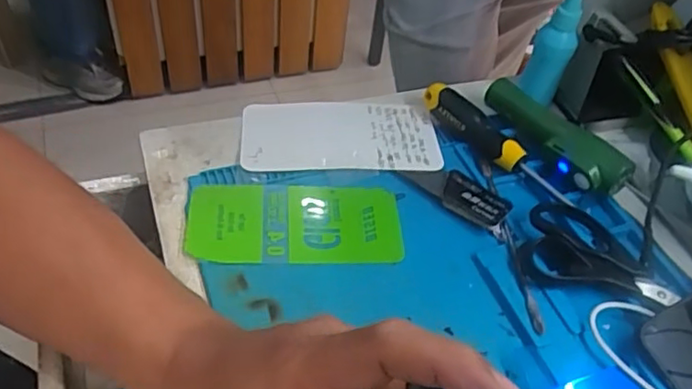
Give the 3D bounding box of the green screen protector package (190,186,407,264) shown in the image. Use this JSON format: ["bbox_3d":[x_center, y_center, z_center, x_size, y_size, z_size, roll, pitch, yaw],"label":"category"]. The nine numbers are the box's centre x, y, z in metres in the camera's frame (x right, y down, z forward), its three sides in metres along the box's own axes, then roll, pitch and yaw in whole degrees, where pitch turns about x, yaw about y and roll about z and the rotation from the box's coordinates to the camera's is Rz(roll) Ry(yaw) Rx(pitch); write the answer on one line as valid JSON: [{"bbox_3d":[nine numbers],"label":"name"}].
[{"bbox_3d":[-0.038,0.021,0.439,0.153,0.008,0.072,0,48,-3],"label":"green screen protector package"}]

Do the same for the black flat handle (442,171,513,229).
[{"bbox_3d":[0.098,0.005,0.461,0.054,0.008,0.032,30,53,22],"label":"black flat handle"}]

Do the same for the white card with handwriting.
[{"bbox_3d":[-0.005,-0.052,0.506,0.161,0.010,0.086,-1,46,-7],"label":"white card with handwriting"}]

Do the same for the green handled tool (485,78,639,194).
[{"bbox_3d":[0.169,-0.050,0.494,0.030,0.027,0.132,-25,54,-23],"label":"green handled tool"}]

